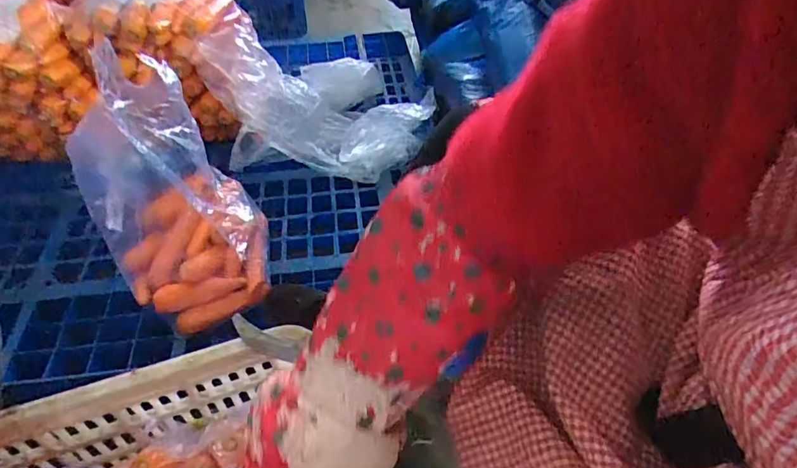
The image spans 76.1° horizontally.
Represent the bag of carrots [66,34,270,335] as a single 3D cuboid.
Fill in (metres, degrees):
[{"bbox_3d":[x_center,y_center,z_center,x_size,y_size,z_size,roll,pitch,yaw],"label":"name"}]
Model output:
[{"bbox_3d":[-0.287,-0.050,0.663,0.211,0.331,0.168,-31,53,-25],"label":"bag of carrots"}]

